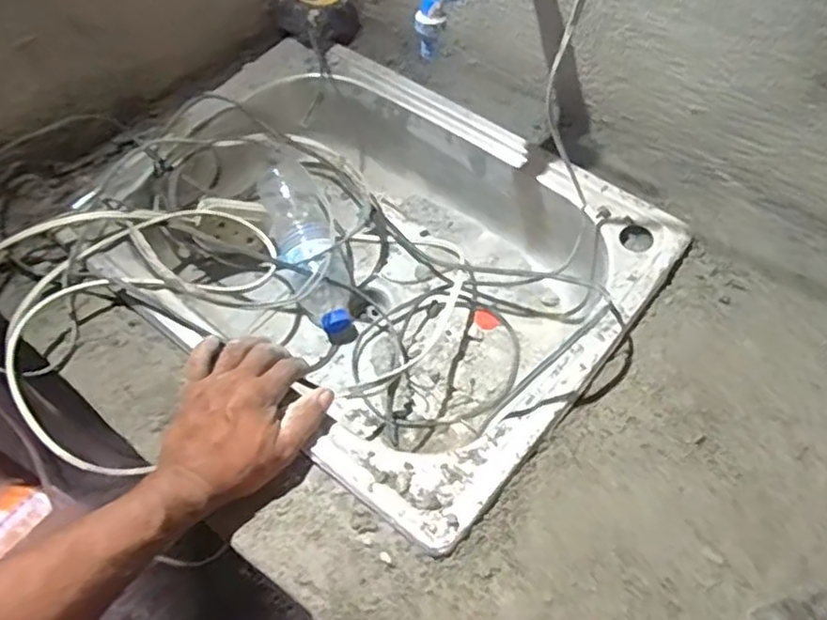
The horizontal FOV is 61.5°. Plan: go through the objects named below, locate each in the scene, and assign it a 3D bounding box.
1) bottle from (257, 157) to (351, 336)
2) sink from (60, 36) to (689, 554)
[{"bbox_3d":[-0.118,-0.069,0.768,0.065,0.066,0.202,-17,59,-6],"label":"bottle"},{"bbox_3d":[-0.050,-0.048,0.738,0.534,0.146,0.392,35,66,22],"label":"sink"}]

